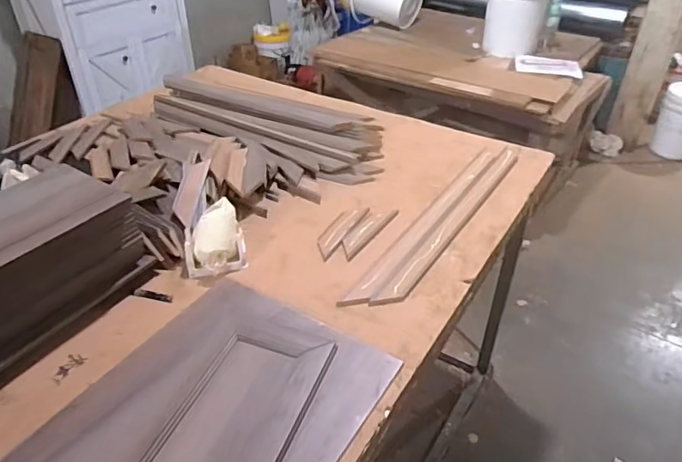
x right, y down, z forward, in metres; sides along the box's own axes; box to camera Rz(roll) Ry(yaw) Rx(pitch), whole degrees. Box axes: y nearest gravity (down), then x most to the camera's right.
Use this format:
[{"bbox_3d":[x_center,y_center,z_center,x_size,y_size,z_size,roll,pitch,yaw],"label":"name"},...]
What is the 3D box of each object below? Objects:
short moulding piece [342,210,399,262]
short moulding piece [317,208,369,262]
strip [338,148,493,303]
[{"bbox_3d":[0.055,-0.002,1.052,0.053,0.008,0.192,21,42,25],"label":"short moulding piece"},{"bbox_3d":[-0.002,-0.003,1.055,0.050,0.010,0.181,18,40,22],"label":"short moulding piece"},{"bbox_3d":[0.187,-0.028,1.072,0.048,0.015,0.607,20,43,30],"label":"strip"}]

